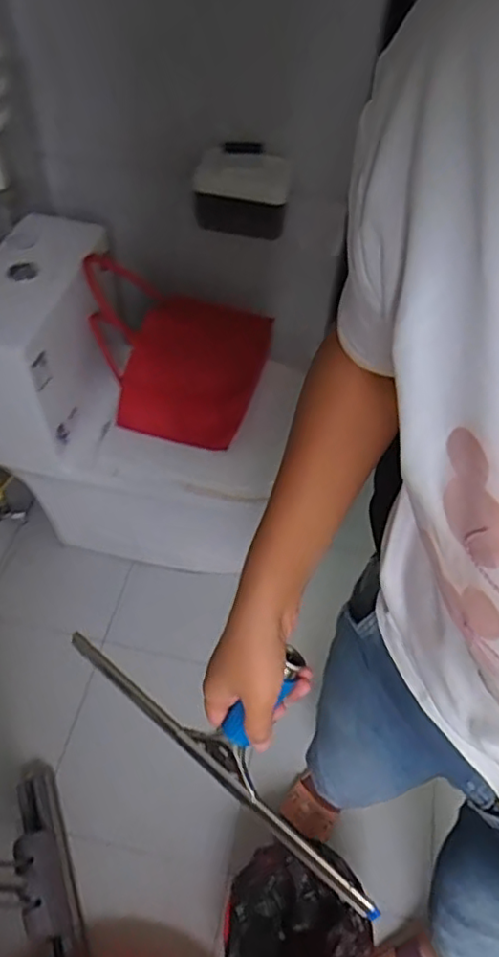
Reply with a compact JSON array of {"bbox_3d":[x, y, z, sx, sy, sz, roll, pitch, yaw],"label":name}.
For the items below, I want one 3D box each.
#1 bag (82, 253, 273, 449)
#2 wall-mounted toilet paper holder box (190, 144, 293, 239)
[{"bbox_3d":[-0.154,-0.265,1.278,0.365,0.206,0.301,9,52,4],"label":"bag"},{"bbox_3d":[-0.017,-0.583,1.256,0.189,0.151,0.112,3,52,-1],"label":"wall-mounted toilet paper holder box"}]

